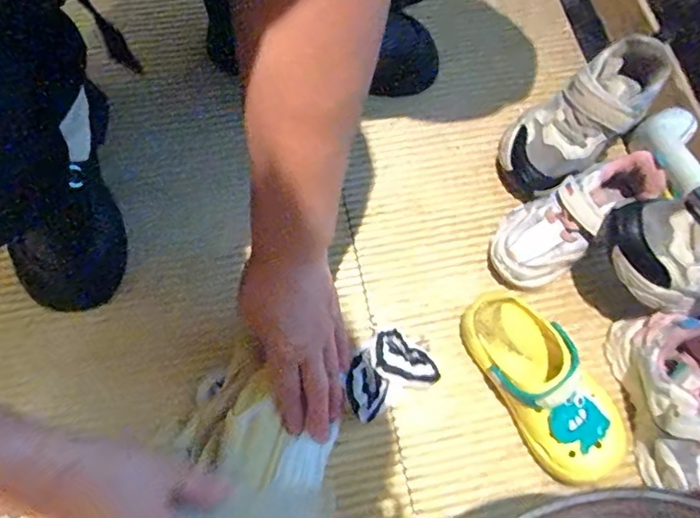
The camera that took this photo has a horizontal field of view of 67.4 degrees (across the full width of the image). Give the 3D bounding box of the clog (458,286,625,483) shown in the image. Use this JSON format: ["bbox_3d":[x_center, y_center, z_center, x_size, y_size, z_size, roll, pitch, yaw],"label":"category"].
[{"bbox_3d":[0.165,0.103,0.451,0.076,0.064,0.171,-30,73,-12],"label":"clog"}]

